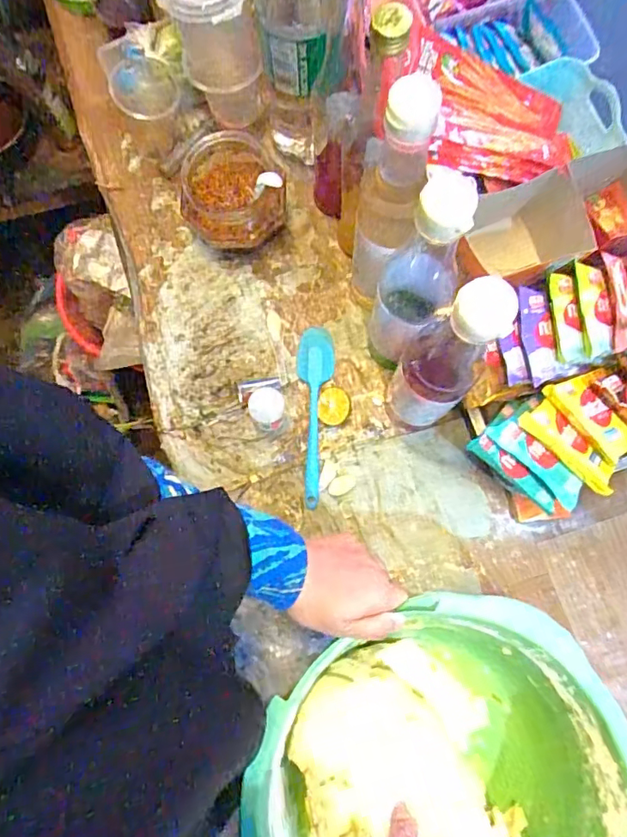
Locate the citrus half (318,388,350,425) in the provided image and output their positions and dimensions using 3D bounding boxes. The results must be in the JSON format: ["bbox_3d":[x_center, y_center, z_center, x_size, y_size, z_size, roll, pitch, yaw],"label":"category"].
[{"bbox_3d":[0.021,-0.012,0.574,0.033,0.019,0.036,2,75,2],"label":"citrus half"}]

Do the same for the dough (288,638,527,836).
[{"bbox_3d":[0.077,0.297,0.448,0.169,0.071,0.194,-12,76,-3],"label":"dough"}]

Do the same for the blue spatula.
[{"bbox_3d":[0.002,-0.004,0.577,0.040,0.013,0.195,0,75,2],"label":"blue spatula"}]

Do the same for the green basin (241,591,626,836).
[{"bbox_3d":[0.099,0.299,0.432,0.274,0.115,0.270,-23,76,-6],"label":"green basin"}]

